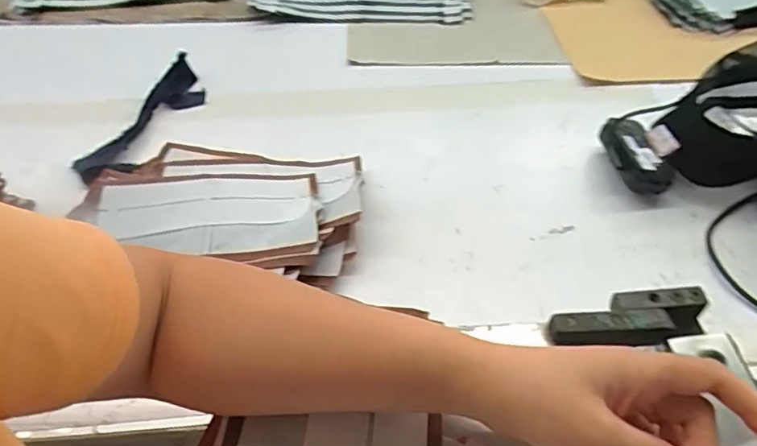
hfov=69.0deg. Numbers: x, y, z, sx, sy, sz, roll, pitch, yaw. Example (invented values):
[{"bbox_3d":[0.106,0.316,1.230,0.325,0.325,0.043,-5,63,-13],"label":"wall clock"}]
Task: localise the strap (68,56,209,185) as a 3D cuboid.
[{"bbox_3d":[-0.297,-0.129,0.706,0.081,0.040,0.246,17,51,14],"label":"strap"}]

